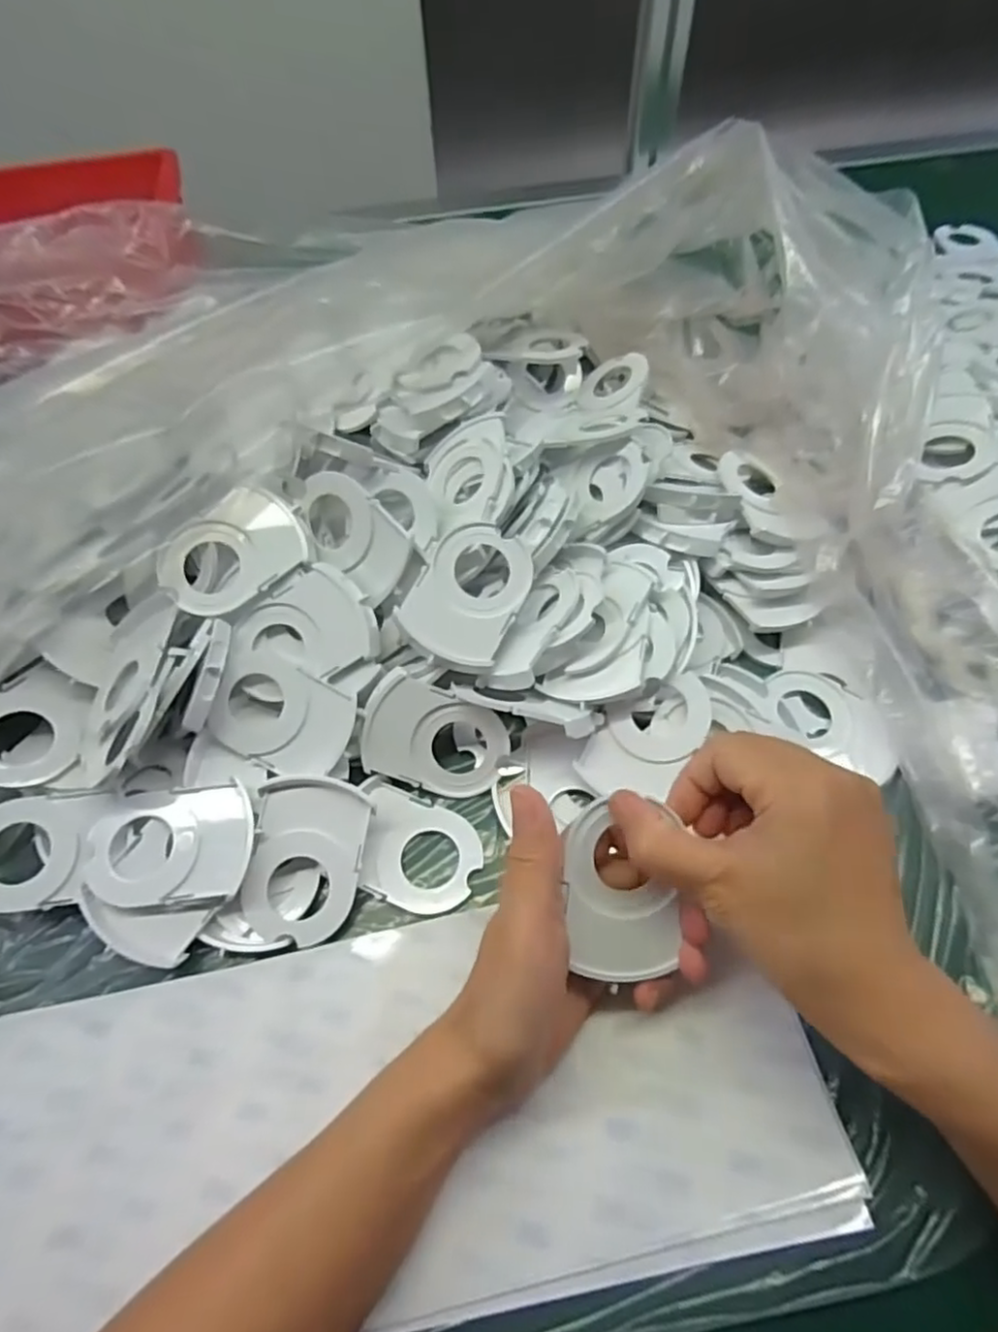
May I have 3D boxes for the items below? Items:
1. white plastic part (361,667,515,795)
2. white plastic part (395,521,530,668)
[{"bbox_3d":[-0.035,0.041,0.357,0.076,0.005,0.055,25,97,-5],"label":"white plastic part"},{"bbox_3d":[-0.016,-0.039,0.354,0.055,0.004,0.073,25,80,-3],"label":"white plastic part"}]

